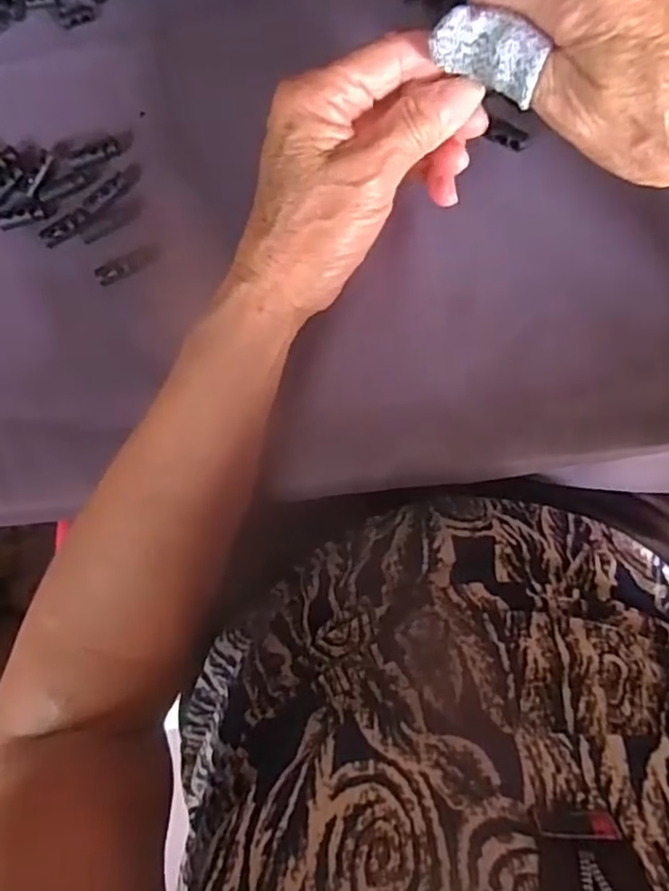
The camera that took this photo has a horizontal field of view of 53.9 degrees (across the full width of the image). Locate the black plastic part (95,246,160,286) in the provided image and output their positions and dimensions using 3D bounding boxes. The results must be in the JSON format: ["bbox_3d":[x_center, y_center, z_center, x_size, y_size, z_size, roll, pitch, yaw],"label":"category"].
[{"bbox_3d":[-0.102,-0.090,0.324,0.033,0.004,0.009,-25,90,5],"label":"black plastic part"}]

